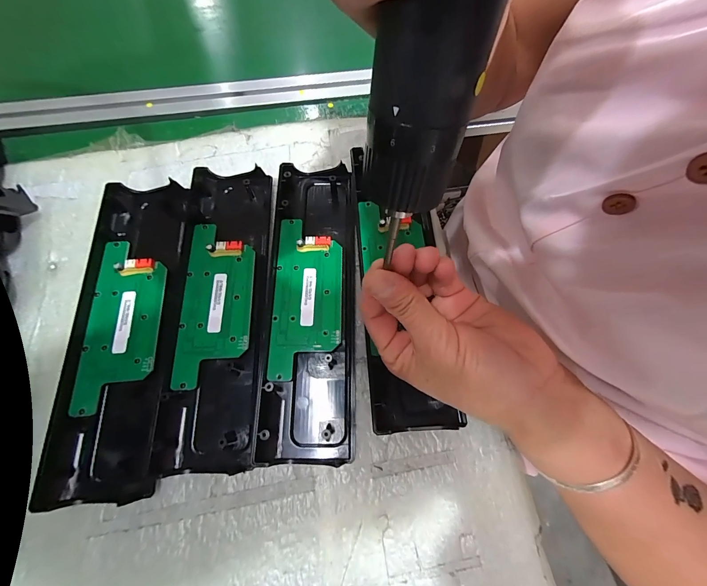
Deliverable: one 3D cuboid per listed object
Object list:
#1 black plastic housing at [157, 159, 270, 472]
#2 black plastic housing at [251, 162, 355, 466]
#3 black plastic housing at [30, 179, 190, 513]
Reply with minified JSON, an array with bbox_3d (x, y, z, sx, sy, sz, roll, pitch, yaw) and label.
[{"bbox_3d":[-0.108,0.006,0.255,0.070,0.020,0.244,-3,68,-3],"label":"black plastic housing"},{"bbox_3d":[-0.035,0.000,0.258,0.070,0.023,0.244,0,68,-2],"label":"black plastic housing"},{"bbox_3d":[-0.177,0.021,0.248,0.067,0.018,0.245,-4,68,-3],"label":"black plastic housing"}]

